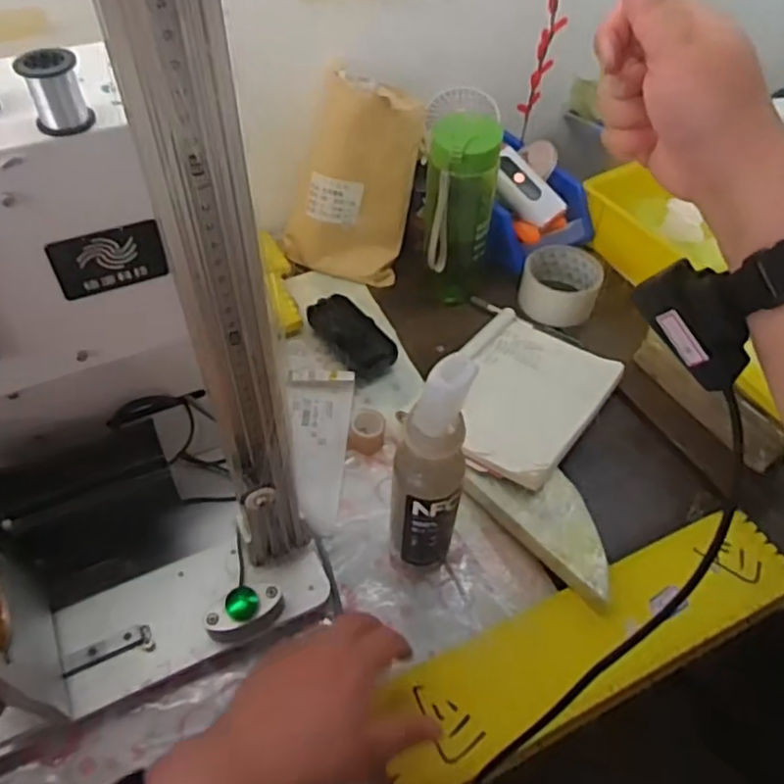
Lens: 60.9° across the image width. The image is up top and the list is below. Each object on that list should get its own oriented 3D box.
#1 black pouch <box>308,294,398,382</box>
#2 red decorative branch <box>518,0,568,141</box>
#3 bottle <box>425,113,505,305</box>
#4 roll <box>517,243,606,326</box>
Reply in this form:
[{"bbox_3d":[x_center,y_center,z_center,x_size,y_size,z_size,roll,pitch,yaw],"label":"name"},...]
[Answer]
[{"bbox_3d":[-0.040,-0.057,0.703,0.047,0.039,0.107,-32,58,-25],"label":"black pouch"},{"bbox_3d":[0.168,-0.391,0.705,0.027,0.252,0.041,11,51,8],"label":"red decorative branch"},{"bbox_3d":[0.068,-0.180,0.691,0.071,0.206,0.062,8,51,5],"label":"bottle"},{"bbox_3d":[0.189,-0.120,0.750,0.085,0.040,0.091,1,51,-1],"label":"roll"}]

